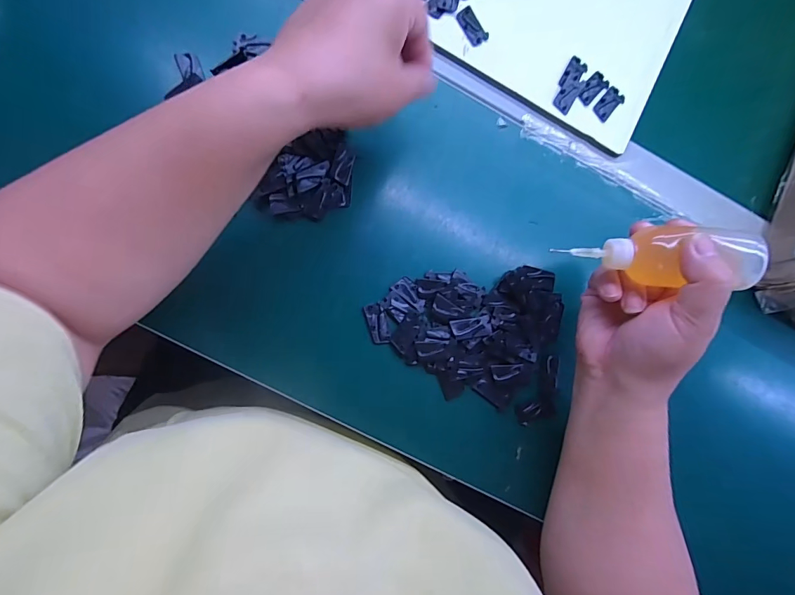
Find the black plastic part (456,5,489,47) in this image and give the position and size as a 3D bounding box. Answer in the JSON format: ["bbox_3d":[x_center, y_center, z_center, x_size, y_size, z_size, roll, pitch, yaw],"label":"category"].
[{"bbox_3d":[0.067,-0.241,0.367,0.018,0.004,0.035,-31,90,-11],"label":"black plastic part"}]

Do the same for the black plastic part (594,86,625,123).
[{"bbox_3d":[0.195,-0.179,0.380,0.017,0.004,0.035,43,79,-3],"label":"black plastic part"}]

